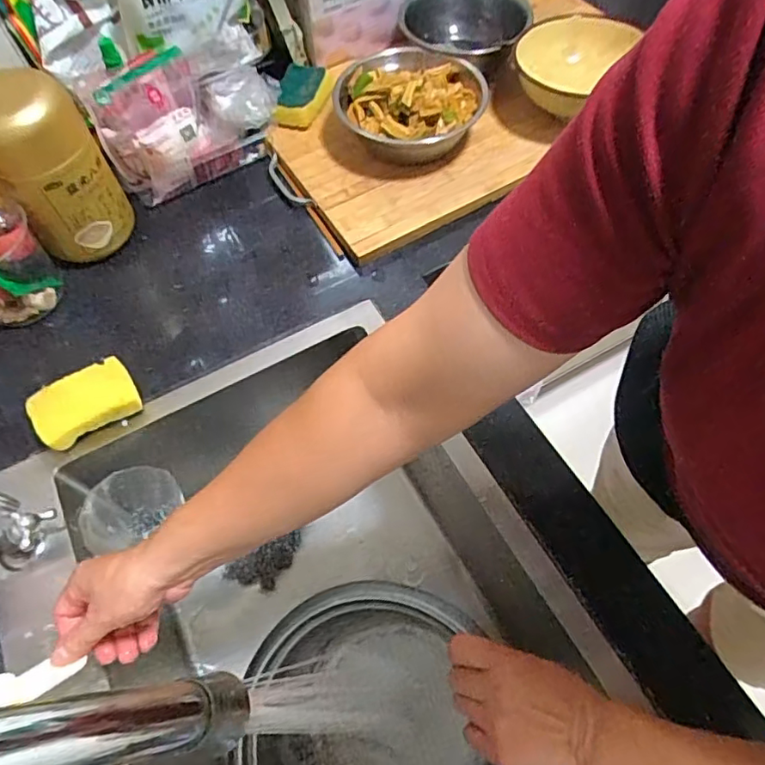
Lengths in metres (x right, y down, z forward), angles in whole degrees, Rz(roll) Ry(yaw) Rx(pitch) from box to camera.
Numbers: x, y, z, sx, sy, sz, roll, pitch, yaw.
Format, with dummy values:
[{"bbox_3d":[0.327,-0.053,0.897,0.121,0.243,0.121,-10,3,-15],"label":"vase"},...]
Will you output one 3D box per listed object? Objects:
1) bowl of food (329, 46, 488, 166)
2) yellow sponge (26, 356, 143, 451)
[{"bbox_3d":[0.036,-0.353,0.731,0.183,0.064,0.165,10,61,9],"label":"bowl of food"},{"bbox_3d":[-0.302,0.021,0.575,0.099,0.034,0.062,-31,63,-14],"label":"yellow sponge"}]

